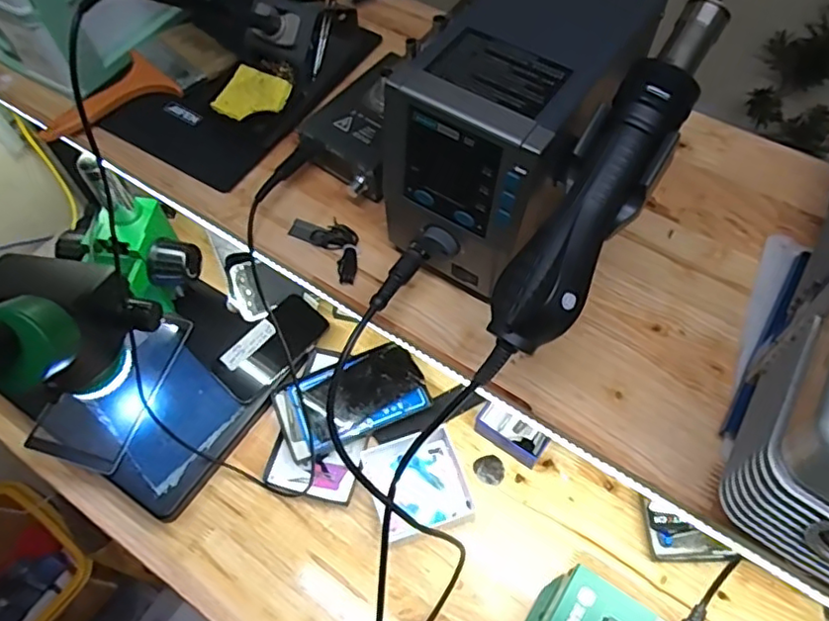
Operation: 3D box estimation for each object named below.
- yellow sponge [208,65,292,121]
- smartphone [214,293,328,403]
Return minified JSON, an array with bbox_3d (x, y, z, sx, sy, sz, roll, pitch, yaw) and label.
[{"bbox_3d":[-0.151,-0.195,0.562,0.055,0.018,0.060,32,66,19],"label":"yellow sponge"},{"bbox_3d":[-0.180,0.045,0.774,0.069,0.015,0.146,36,67,20],"label":"smartphone"}]

